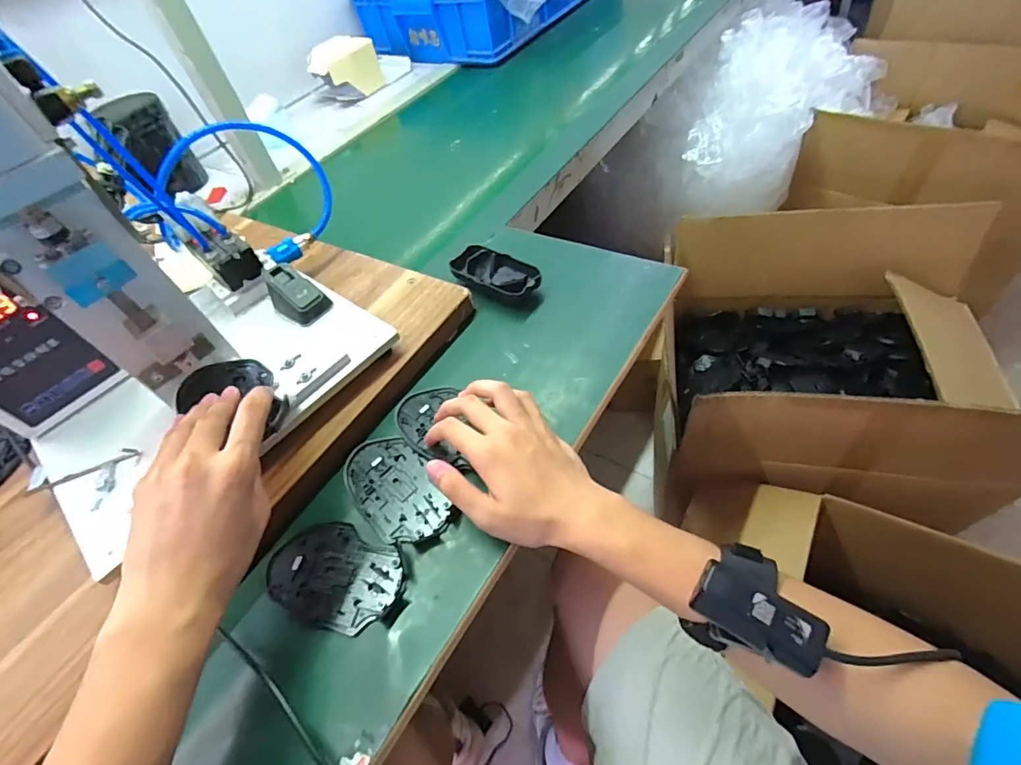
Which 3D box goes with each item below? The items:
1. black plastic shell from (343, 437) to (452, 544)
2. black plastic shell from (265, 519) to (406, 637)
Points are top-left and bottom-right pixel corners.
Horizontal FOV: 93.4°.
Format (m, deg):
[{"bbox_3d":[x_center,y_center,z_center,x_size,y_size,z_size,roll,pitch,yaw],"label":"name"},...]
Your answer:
[{"bbox_3d":[-0.102,0.092,0.422,0.066,0.007,0.114,-40,55,-20],"label":"black plastic shell"},{"bbox_3d":[-0.137,0.153,0.381,0.119,0.007,0.071,13,55,20],"label":"black plastic shell"}]

